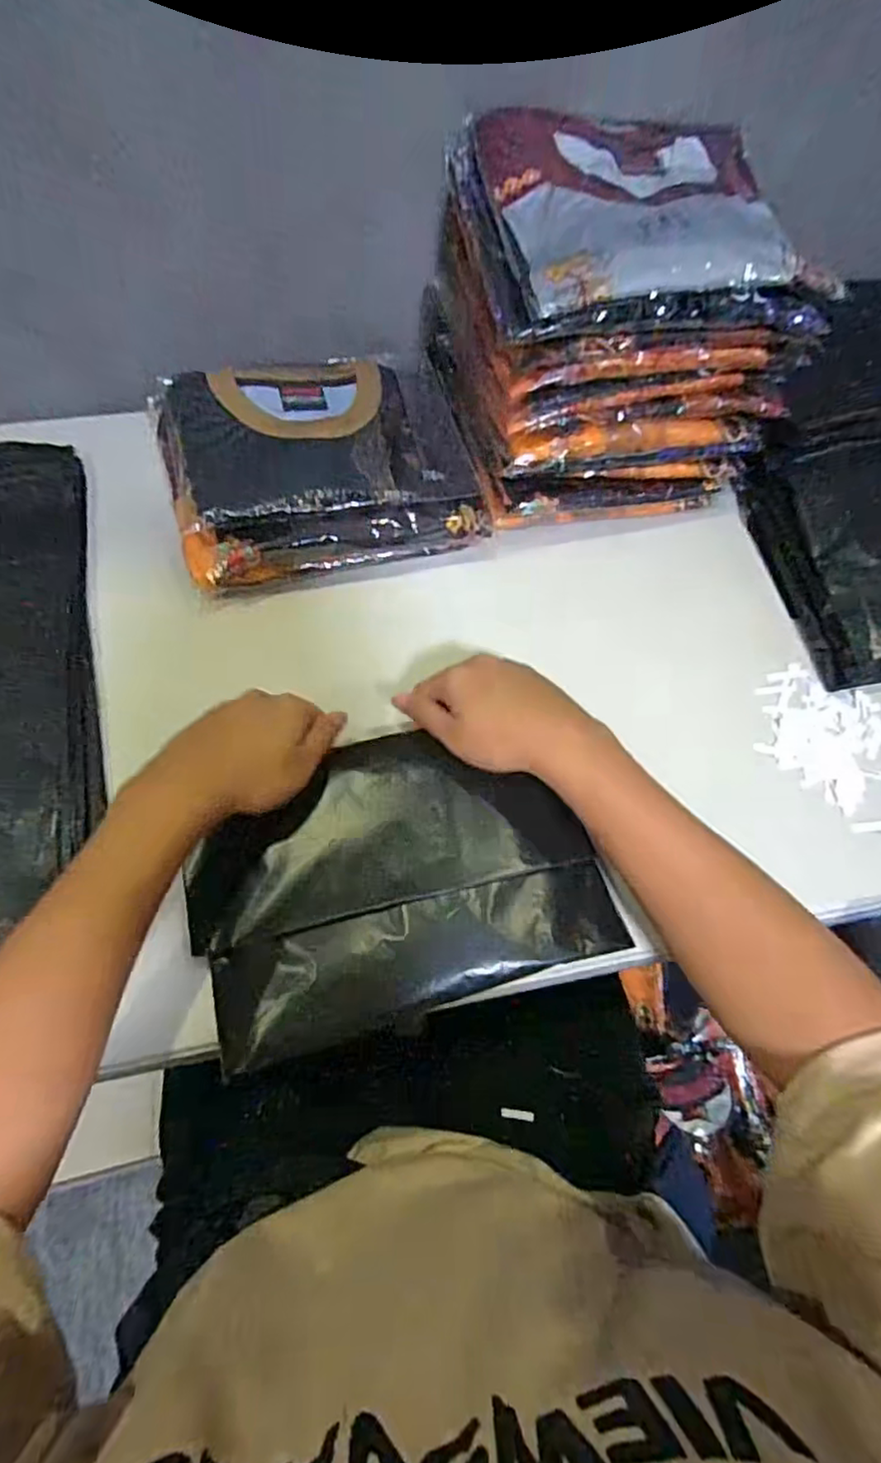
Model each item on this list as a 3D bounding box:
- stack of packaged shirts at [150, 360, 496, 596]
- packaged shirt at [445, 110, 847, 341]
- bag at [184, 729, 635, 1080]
[{"bbox_3d":[-0.109,-0.245,0.567,0.265,0.073,0.206,-14,67,-9],"label":"stack of packaged shirts"},{"bbox_3d":[0.146,-0.391,0.472,0.244,0.042,0.221,-7,66,-6],"label":"packaged shirt"},{"bbox_3d":[-0.031,0.099,0.442,0.271,0.030,0.180,-15,67,-10],"label":"bag"}]

